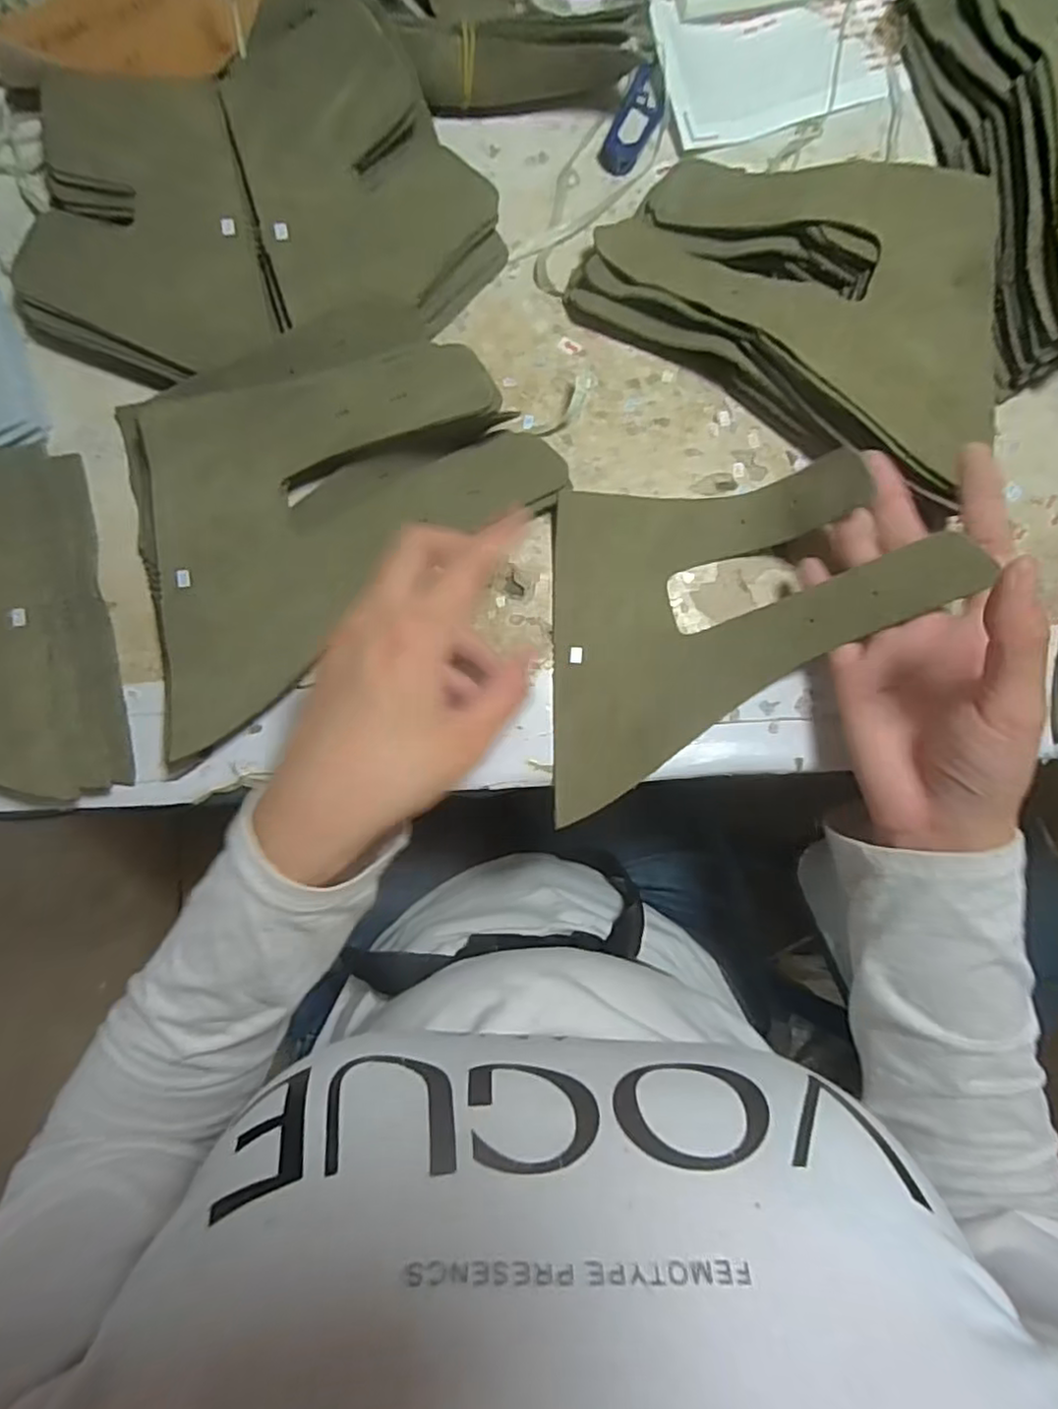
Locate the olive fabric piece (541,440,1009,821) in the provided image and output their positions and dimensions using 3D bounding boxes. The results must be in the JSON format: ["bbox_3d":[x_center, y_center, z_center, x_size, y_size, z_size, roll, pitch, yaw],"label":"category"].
[{"bbox_3d":[0.075,-0.052,0.314,0.192,0.033,0.128,-32,76,12],"label":"olive fabric piece"}]

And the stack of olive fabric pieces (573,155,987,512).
[{"bbox_3d":[0.138,-0.205,0.320,0.194,0.033,0.140,31,85,1],"label":"stack of olive fabric pieces"}]

